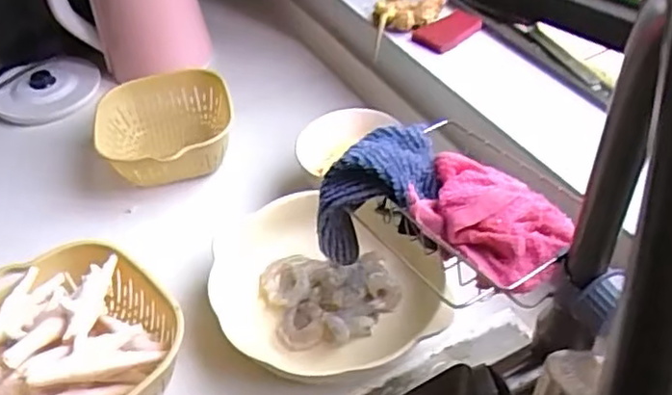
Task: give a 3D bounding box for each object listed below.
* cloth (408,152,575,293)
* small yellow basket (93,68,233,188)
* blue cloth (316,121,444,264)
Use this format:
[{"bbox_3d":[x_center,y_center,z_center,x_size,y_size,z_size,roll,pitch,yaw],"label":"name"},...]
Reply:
[{"bbox_3d":[0.117,0.019,0.500,0.118,0.032,0.093,30,56,31],"label":"cloth"},{"bbox_3d":[-0.216,-0.070,0.834,0.168,0.101,0.181,-11,45,-5],"label":"small yellow basket"},{"bbox_3d":[0.038,-0.003,0.568,0.098,0.119,0.089,1,45,8],"label":"blue cloth"}]

